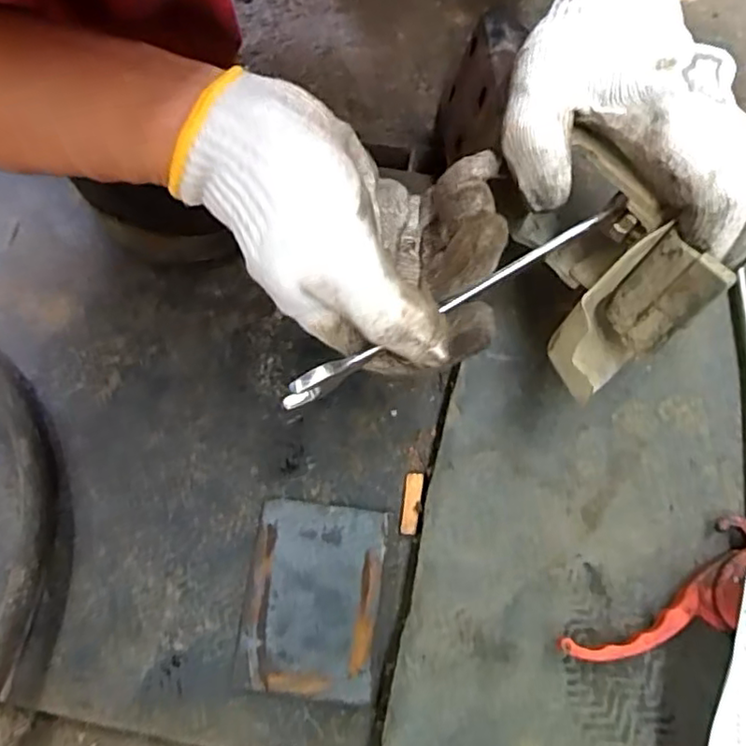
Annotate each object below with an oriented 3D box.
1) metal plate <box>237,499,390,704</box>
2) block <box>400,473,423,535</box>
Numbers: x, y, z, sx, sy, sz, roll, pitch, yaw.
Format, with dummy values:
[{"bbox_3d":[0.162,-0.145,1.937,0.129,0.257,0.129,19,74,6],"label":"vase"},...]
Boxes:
[{"bbox_3d":[-0.032,0.120,0.338,0.070,0.004,0.096,5,72,4],"label":"metal plate"},{"bbox_3d":[0.022,0.074,0.355,0.009,0.005,0.034,8,71,5],"label":"block"}]

